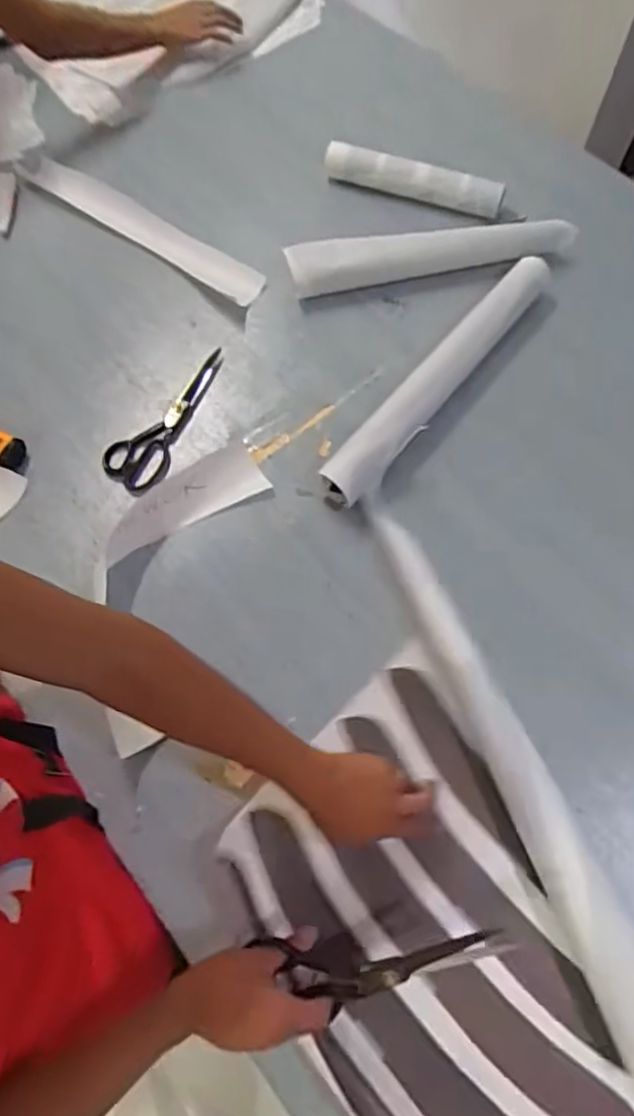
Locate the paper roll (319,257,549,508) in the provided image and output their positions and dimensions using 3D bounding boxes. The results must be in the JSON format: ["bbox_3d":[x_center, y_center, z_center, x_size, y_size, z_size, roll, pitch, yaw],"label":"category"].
[{"bbox_3d":[0.184,-0.263,0.918,0.065,0.070,0.508,36,70,14],"label":"paper roll"}]

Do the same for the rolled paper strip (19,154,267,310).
[{"bbox_3d":[-0.291,-0.534,1.042,0.491,0.036,0.066,33,70,13],"label":"rolled paper strip"}]

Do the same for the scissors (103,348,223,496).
[{"bbox_3d":[-0.216,-0.201,0.905,0.091,0.020,0.254,16,67,6],"label":"scissors"}]

